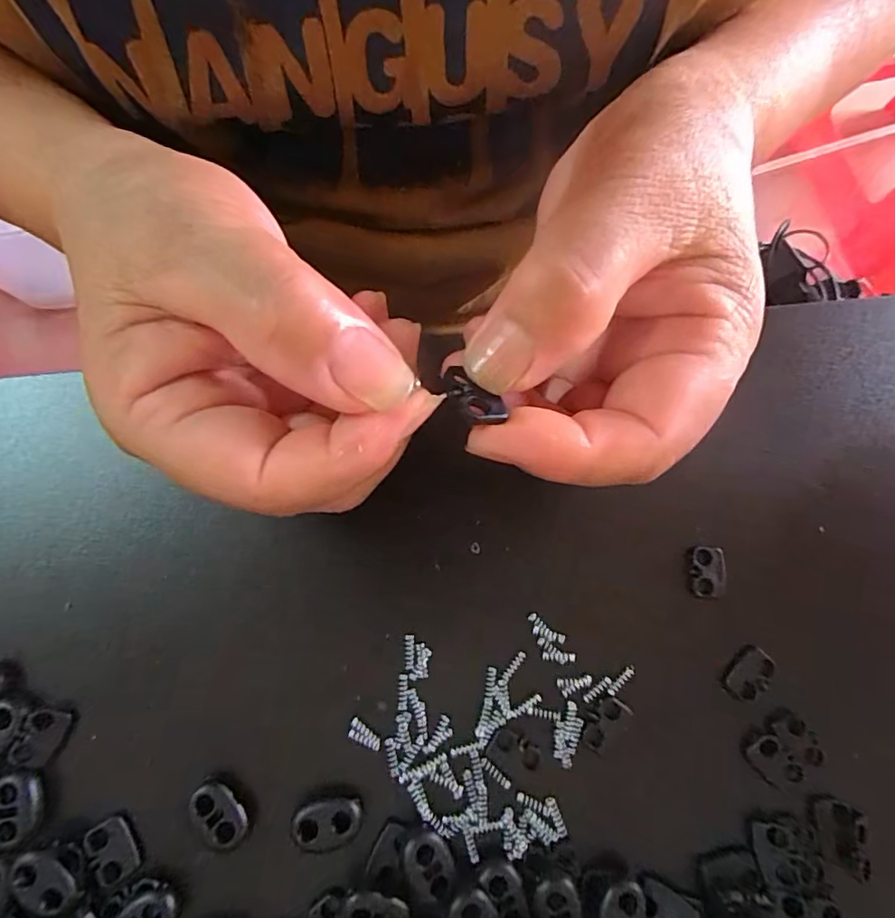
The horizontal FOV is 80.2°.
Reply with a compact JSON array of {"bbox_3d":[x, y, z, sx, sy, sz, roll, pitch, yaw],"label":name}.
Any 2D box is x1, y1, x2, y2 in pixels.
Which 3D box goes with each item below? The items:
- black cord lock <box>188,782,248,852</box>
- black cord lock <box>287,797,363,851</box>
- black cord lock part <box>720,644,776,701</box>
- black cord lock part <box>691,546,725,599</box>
[{"bbox_3d":[-0.071,0.110,0.164,0.013,0.005,0.020,-42,82,-9],"label":"black cord lock"},{"bbox_3d":[-0.037,0.113,0.164,0.022,0.006,0.012,-7,78,-3],"label":"black cord lock"},{"bbox_3d":[0.103,0.074,0.183,0.019,0.005,0.012,-40,82,-9],"label":"black cord lock part"},{"bbox_3d":[0.092,0.040,0.187,0.011,0.004,0.018,4,78,-1],"label":"black cord lock part"}]

